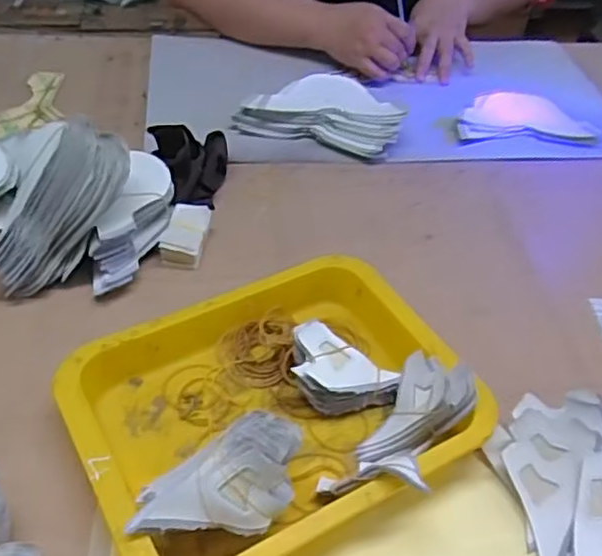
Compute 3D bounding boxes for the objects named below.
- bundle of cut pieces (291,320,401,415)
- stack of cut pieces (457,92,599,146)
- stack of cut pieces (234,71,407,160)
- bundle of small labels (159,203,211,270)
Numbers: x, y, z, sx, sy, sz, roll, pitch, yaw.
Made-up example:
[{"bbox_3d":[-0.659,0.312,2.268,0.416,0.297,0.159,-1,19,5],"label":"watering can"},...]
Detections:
[{"bbox_3d":[0.031,0.069,0.494,0.084,0.044,0.057,21,46,16],"label":"bundle of cut pieces"},{"bbox_3d":[0.263,-0.189,0.805,0.161,0.015,0.088,4,44,-1],"label":"stack of cut pieces"},{"bbox_3d":[0.023,-0.189,0.774,0.183,0.038,0.092,13,45,8],"label":"stack of cut pieces"},{"bbox_3d":[-0.103,-0.038,0.611,0.036,0.025,0.059,7,44,2],"label":"bundle of small labels"}]

